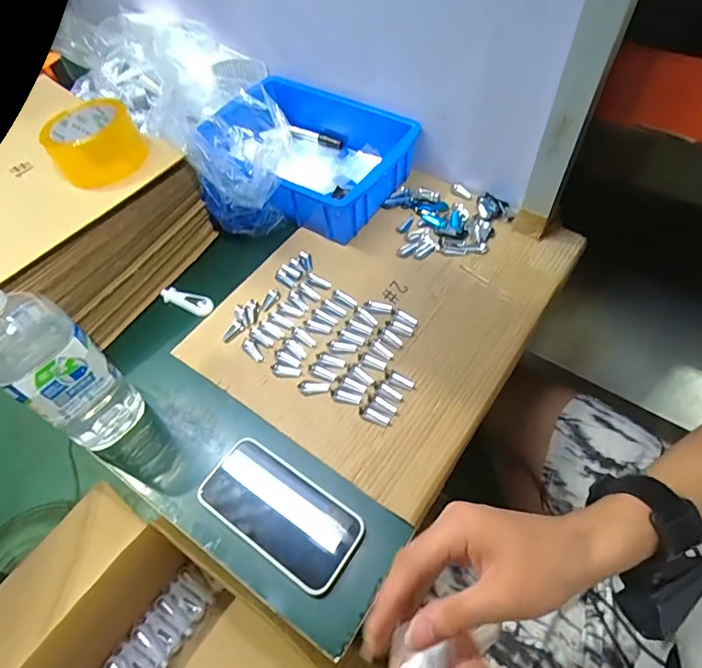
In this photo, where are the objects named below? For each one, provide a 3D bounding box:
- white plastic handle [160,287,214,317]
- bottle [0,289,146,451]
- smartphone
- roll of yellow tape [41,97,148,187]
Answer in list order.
[{"bbox_3d":[-0.223,-0.046,0.650,0.078,0.012,0.026,20,60,16],"label":"white plastic handle"},{"bbox_3d":[-0.292,0.031,0.471,0.089,0.227,0.084,27,62,19],"label":"bottle"},{"bbox_3d":[-0.072,0.176,0.478,0.161,0.010,0.082,30,73,18],"label":"smartphone"},{"bbox_3d":[-0.321,-0.241,0.597,0.101,0.066,0.101,-2,57,3],"label":"roll of yellow tape"}]

